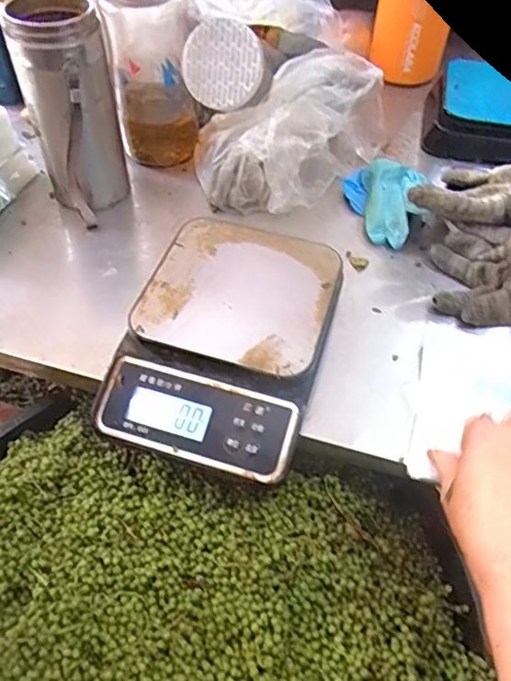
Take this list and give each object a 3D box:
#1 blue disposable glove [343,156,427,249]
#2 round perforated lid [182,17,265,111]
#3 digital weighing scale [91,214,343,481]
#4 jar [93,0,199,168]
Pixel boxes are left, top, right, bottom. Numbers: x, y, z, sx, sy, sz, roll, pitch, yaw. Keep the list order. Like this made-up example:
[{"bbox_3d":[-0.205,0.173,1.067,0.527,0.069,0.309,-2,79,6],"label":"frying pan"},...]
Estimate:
[{"bbox_3d":[0.133,-0.147,0.555,0.085,0.037,0.108,13,54,7],"label":"blue disposable glove"},{"bbox_3d":[-0.033,-0.276,0.528,0.079,0.081,0.007,-11,14,18],"label":"round perforated lid"},{"bbox_3d":[-0.021,-0.001,0.428,0.151,0.061,0.212,16,54,9],"label":"digital weighing scale"},{"bbox_3d":[-0.106,-0.309,0.566,0.084,0.204,0.099,9,53,4],"label":"jar"}]

